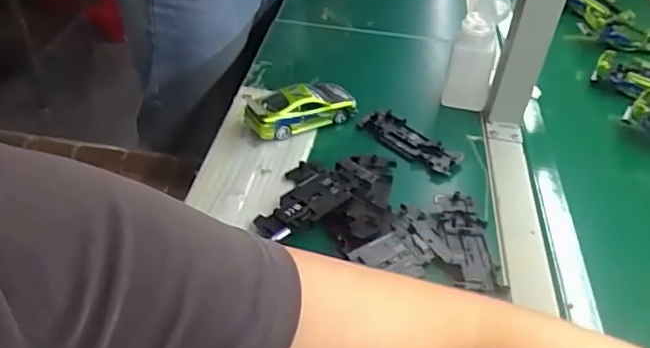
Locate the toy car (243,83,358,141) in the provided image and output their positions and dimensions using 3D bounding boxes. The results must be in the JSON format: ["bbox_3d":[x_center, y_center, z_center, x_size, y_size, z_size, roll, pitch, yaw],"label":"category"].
[{"bbox_3d":[-0.028,-0.076,0.657,0.123,0.046,0.053,-15,44,-22],"label":"toy car"}]

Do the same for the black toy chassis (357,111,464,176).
[{"bbox_3d":[0.096,-0.038,0.642,0.043,0.018,0.127,-28,50,-33],"label":"black toy chassis"}]

